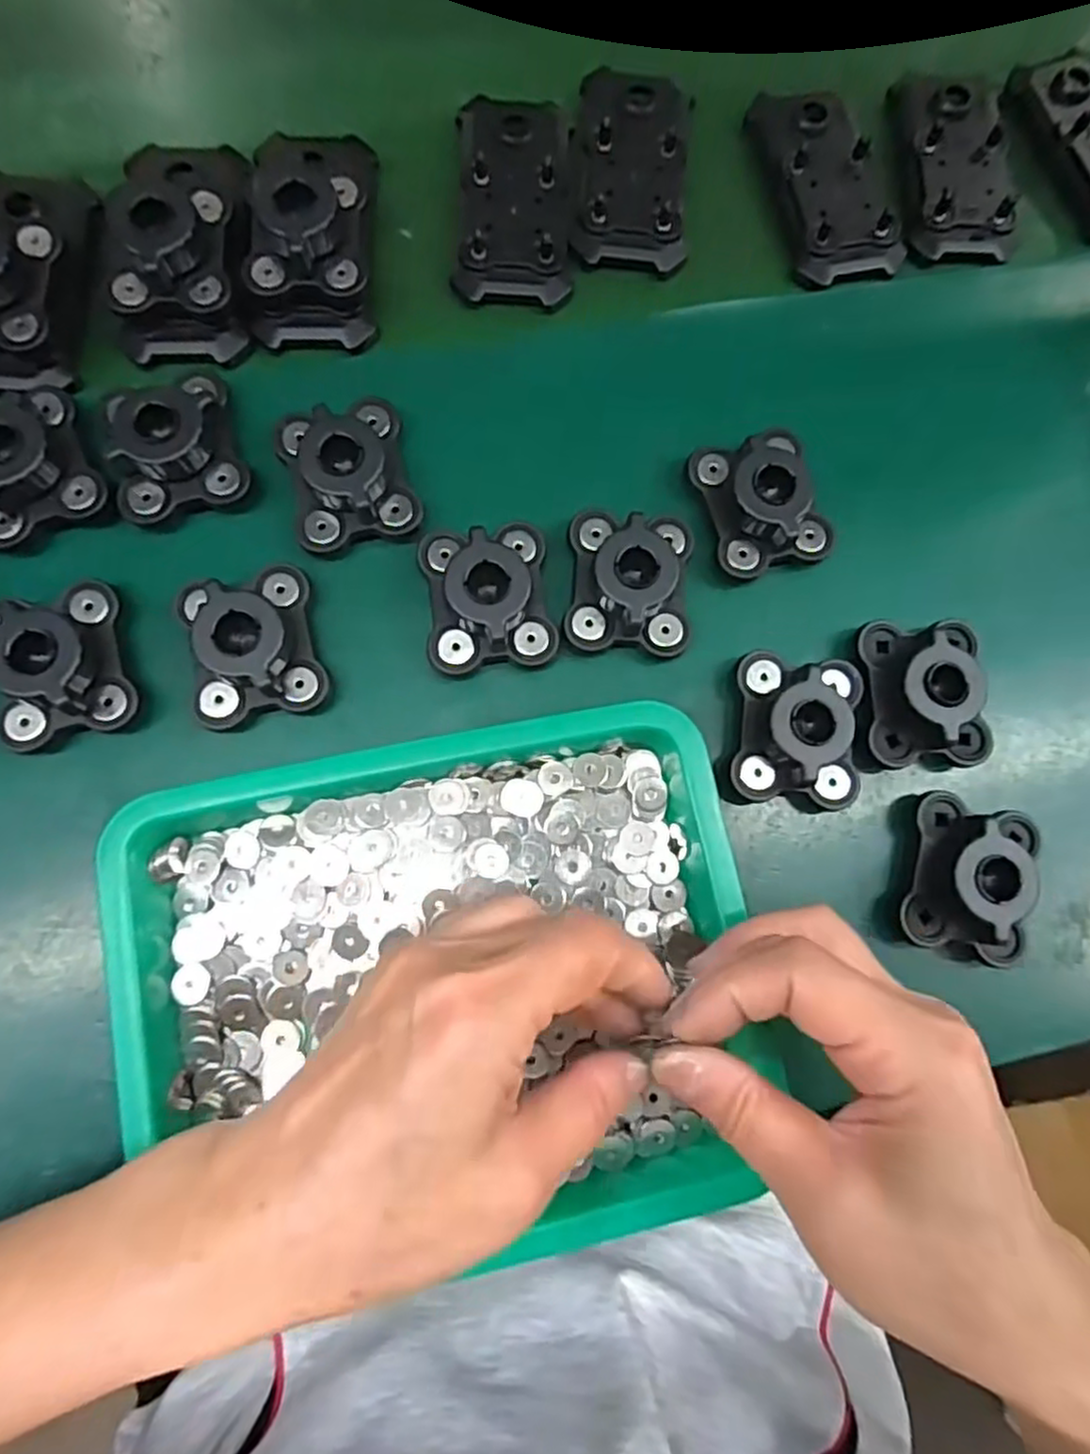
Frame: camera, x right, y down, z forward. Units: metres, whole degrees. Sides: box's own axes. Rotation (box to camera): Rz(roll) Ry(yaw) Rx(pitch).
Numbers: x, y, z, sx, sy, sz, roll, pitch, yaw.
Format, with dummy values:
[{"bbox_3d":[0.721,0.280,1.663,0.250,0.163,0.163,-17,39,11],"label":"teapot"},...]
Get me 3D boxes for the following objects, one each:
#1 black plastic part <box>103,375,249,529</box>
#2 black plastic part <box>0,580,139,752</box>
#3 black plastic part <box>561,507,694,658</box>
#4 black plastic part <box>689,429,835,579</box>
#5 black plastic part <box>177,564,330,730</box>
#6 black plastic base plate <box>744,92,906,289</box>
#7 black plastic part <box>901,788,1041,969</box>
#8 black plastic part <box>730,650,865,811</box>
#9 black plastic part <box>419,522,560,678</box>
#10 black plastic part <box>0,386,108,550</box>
[{"bbox_3d":[-0.148,-0.112,0.281,0.047,0.026,0.053,-16,88,-4],"label":"black plastic part"},{"bbox_3d":[-0.183,-0.023,0.266,0.045,0.028,0.056,-15,88,-4],"label":"black plastic part"},{"bbox_3d":[0.035,-0.059,0.285,0.048,0.021,0.056,4,87,-3],"label":"black plastic part"},{"bbox_3d":[0.090,-0.094,0.296,0.046,0.026,0.056,-16,88,-4],"label":"black plastic part"},{"bbox_3d":[-0.112,-0.031,0.274,0.047,0.030,0.056,-13,88,-4],"label":"black plastic part"},{"bbox_3d":[0.133,-0.261,0.341,0.051,0.013,0.102,-18,88,-4],"label":"black plastic base plate"},{"bbox_3d":[0.165,0.058,0.273,0.047,0.026,0.057,16,86,-2],"label":"black plastic part"},{"bbox_3d":[0.100,0.001,0.278,0.047,0.025,0.058,5,87,-3],"label":"black plastic part"},{"bbox_3d":[-0.022,-0.052,0.281,0.048,0.028,0.057,-7,88,-4],"label":"black plastic part"},{"bbox_3d":[-0.204,-0.102,0.275,0.045,0.021,0.053,-27,89,-4],"label":"black plastic part"}]

